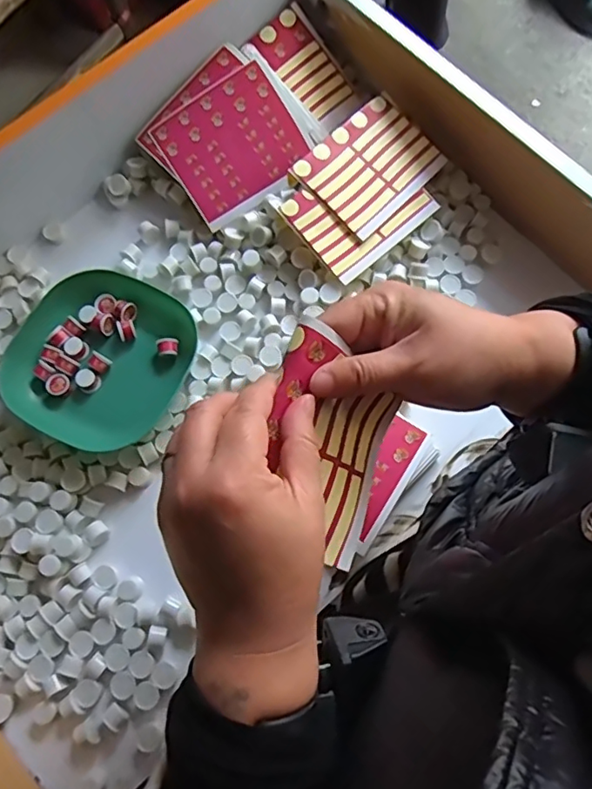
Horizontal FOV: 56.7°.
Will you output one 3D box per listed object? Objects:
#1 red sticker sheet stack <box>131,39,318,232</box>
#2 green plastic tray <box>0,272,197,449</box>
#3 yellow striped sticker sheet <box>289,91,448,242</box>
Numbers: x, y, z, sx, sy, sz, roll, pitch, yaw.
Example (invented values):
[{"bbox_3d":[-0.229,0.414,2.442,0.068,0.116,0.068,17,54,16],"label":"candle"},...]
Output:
[{"bbox_3d":[-0.057,-0.222,0.466,0.122,0.009,0.114,-40,92,-1],"label":"red sticker sheet stack"},{"bbox_3d":[-0.156,-0.030,0.433,0.125,0.029,0.130,25,77,8],"label":"green plastic tray"},{"bbox_3d":[0.062,-0.191,0.454,0.108,0.007,0.083,-44,91,-8],"label":"yellow striped sticker sheet"}]

